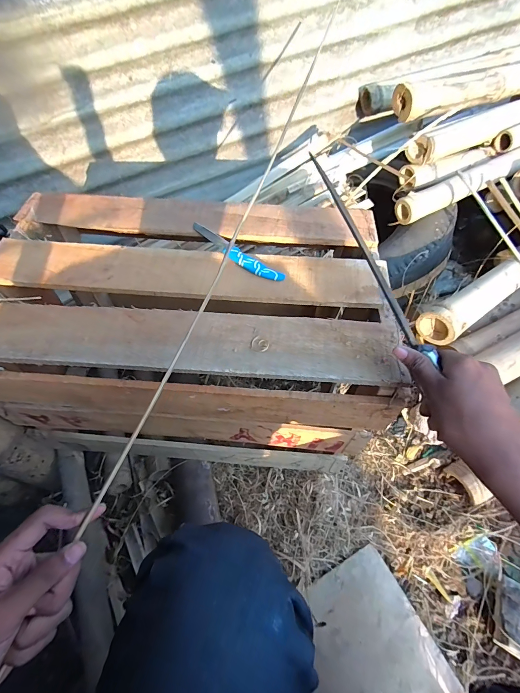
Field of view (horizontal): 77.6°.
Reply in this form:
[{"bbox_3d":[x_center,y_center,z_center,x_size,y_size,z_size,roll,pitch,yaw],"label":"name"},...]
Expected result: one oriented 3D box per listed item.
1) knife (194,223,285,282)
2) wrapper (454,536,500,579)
[{"bbox_3d":[-0.039,-0.141,0.480,0.175,0.015,0.029,38,68,24],"label":"knife"},{"bbox_3d":[0.411,0.389,0.609,0.064,0.034,0.057,22,62,17],"label":"wrapper"}]

